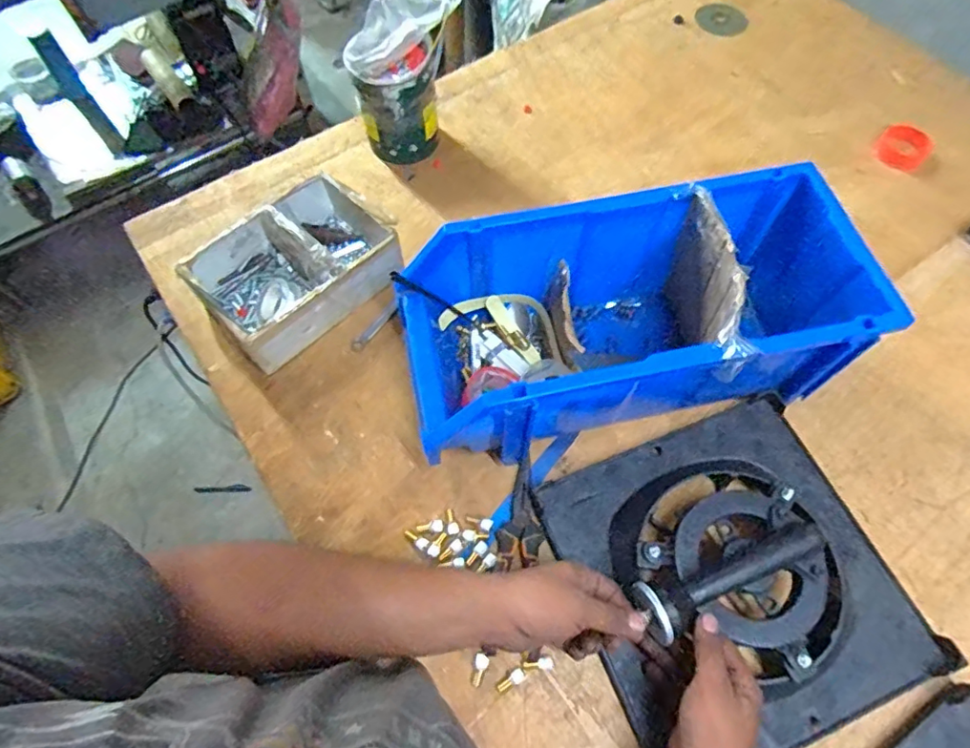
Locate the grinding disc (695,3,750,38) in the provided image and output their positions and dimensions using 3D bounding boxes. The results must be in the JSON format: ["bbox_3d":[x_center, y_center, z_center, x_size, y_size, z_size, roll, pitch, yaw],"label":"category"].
[{"bbox_3d":[0.412,-0.619,0.982,0.086,0.008,0.089,0,64,0],"label":"grinding disc"}]

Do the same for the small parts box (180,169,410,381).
[{"bbox_3d":[-0.230,-0.135,0.692,0.155,0.089,0.228,41,71,18],"label":"small parts box"}]

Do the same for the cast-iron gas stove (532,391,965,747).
[{"bbox_3d":[0.237,0.177,0.515,0.290,0.094,0.290,-19,66,-9],"label":"cast-iron gas stove"}]

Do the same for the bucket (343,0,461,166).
[{"bbox_3d":[-0.110,-0.402,0.764,0.141,0.195,0.104,-36,69,-16],"label":"bucket"}]

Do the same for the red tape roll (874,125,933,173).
[{"bbox_3d":[0.617,-0.334,0.828,0.074,0.021,0.069,0,64,0],"label":"red tape roll"}]

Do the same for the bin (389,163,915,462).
[{"bbox_3d":[0.141,-0.051,0.596,0.441,0.177,0.206,-13,65,-6],"label":"bin"}]

